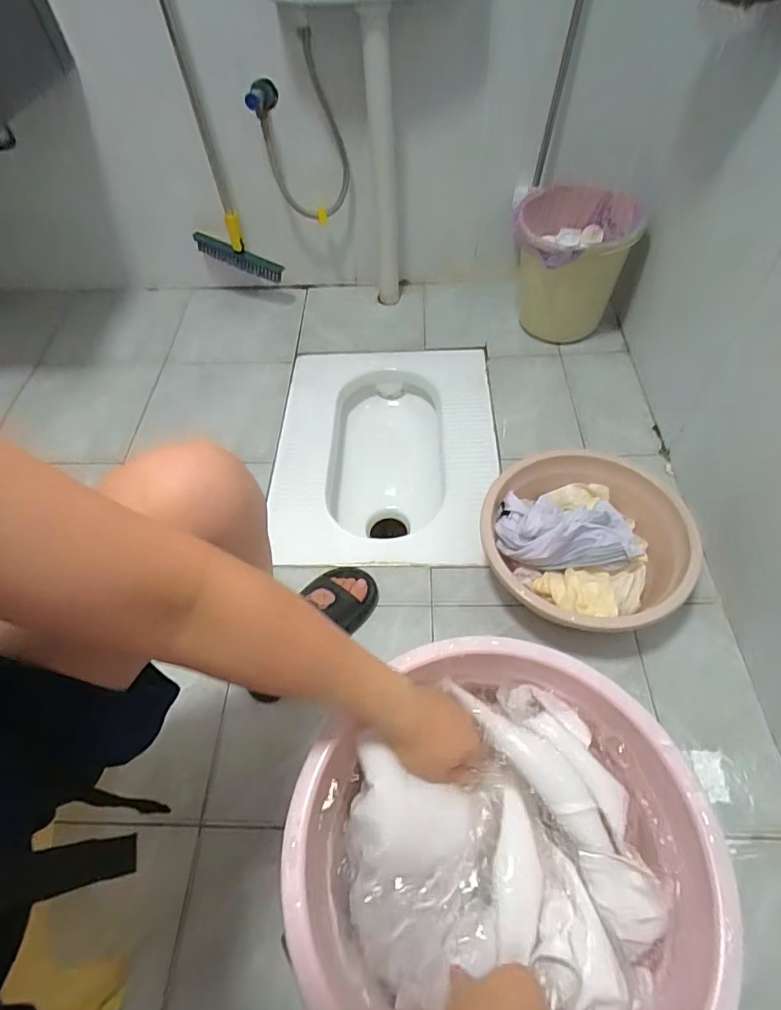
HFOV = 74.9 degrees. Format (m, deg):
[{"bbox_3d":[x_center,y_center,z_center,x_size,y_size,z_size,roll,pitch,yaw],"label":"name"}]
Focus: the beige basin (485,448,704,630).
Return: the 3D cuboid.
[{"bbox_3d":[0.297,0.051,0.777,0.299,0.106,0.289,-2,54,3],"label":"beige basin"}]

